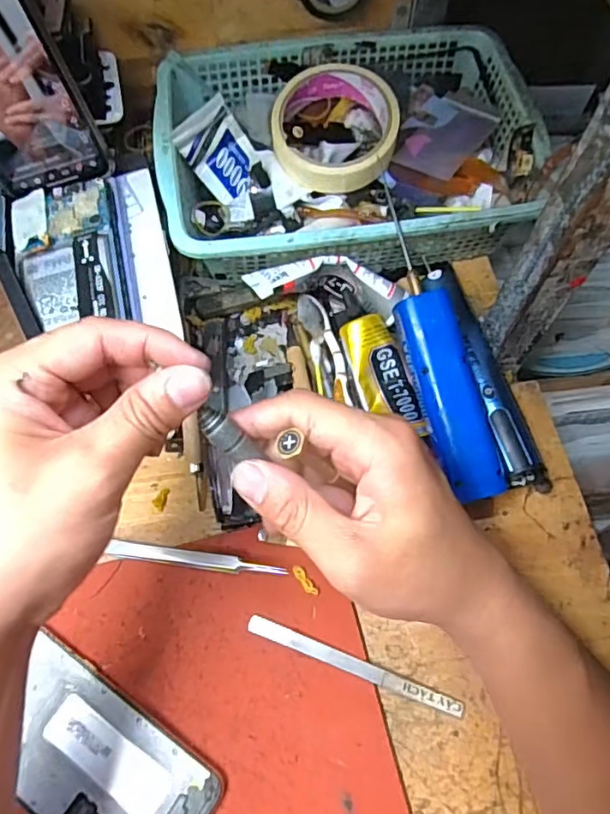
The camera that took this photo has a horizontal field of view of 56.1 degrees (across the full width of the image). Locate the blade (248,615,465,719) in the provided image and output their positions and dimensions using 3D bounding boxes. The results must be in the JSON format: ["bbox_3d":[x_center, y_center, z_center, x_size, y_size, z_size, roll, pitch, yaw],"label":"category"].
[{"bbox_3d":[0.029,0.151,0.333,0.130,0.004,0.010,20,69,8],"label":"blade"}]

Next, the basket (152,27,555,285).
[{"bbox_3d":[0.031,-0.191,0.434,0.277,0.055,0.191,-8,67,-3],"label":"basket"}]

